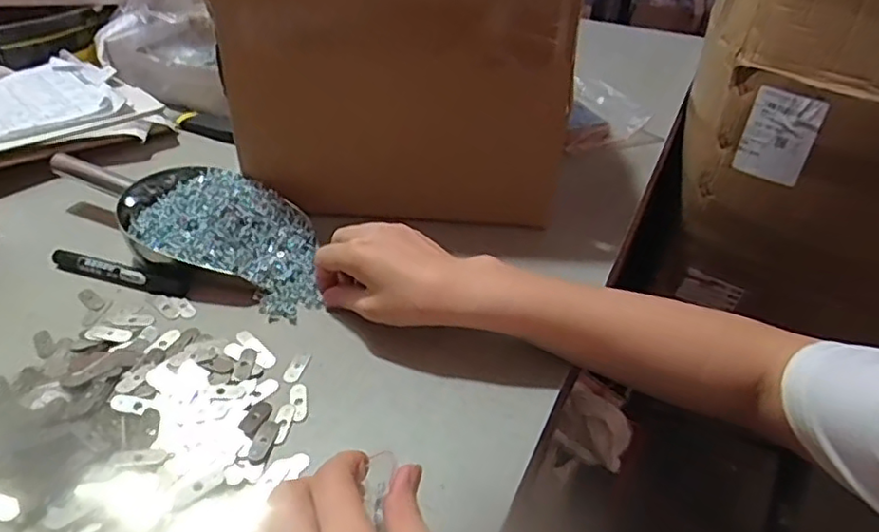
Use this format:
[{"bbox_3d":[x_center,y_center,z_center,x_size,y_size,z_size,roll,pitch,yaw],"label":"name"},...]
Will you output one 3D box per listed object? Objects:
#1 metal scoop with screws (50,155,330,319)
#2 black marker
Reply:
[{"bbox_3d":[-0.232,-0.042,0.574,0.304,0.051,0.122,16,40,19],"label":"metal scoop with screws"},{"bbox_3d":[-0.285,0.007,0.535,0.139,0.010,0.019,13,39,14],"label":"black marker"}]

